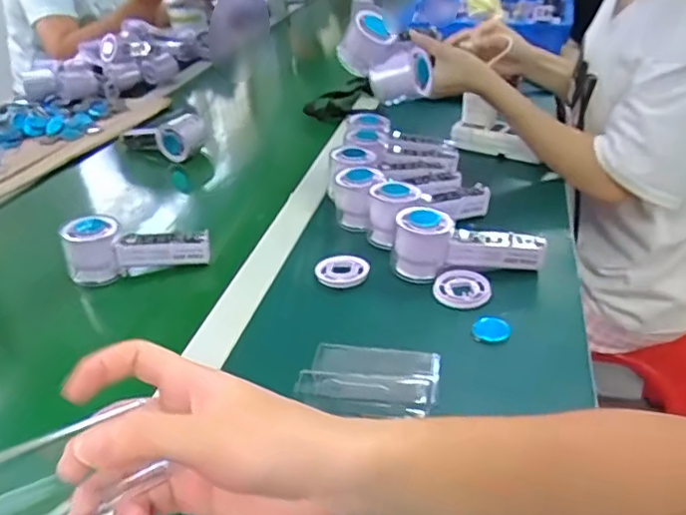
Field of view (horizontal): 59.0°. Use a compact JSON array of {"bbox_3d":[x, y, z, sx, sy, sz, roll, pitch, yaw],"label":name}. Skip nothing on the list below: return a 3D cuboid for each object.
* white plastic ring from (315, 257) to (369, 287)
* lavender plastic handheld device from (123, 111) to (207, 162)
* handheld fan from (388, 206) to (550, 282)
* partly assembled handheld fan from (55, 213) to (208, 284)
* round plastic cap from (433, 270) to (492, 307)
[{"bbox_3d":[-0.001,0.013,0.618,0.054,0.008,0.049,-7,33,-4],"label":"white plastic ring"},{"bbox_3d":[-0.281,-0.187,0.937,0.155,0.061,0.045,3,34,31],"label":"lavender plastic handheld device"},{"bbox_3d":[0.124,-0.016,0.602,0.147,0.058,0.044,-3,32,3],"label":"handheld fan"},{"bbox_3d":[-0.217,-0.007,0.647,0.147,0.069,0.048,-1,32,6],"label":"partly assembled handheld fan"},{"bbox_3d":[0.114,0.030,0.580,0.054,0.007,0.052,-4,31,2],"label":"round plastic cap"}]

